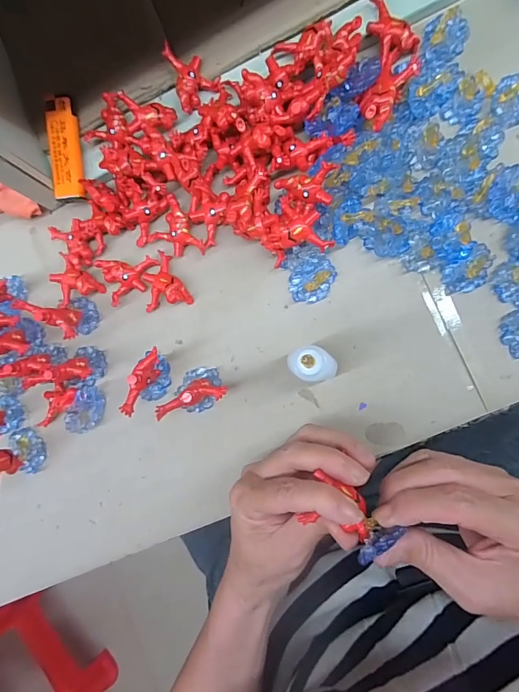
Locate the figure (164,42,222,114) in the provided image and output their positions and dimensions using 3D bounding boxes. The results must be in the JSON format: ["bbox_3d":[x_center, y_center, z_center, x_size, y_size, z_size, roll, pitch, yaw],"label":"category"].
[{"bbox_3d":[-0.050,-0.207,0.299,0.032,0.019,0.041,-19,86,7],"label":"figure"}]

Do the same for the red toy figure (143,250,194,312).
[{"bbox_3d":[-0.076,-0.054,0.314,0.036,0.015,0.044,-9,87,8],"label":"red toy figure"}]

